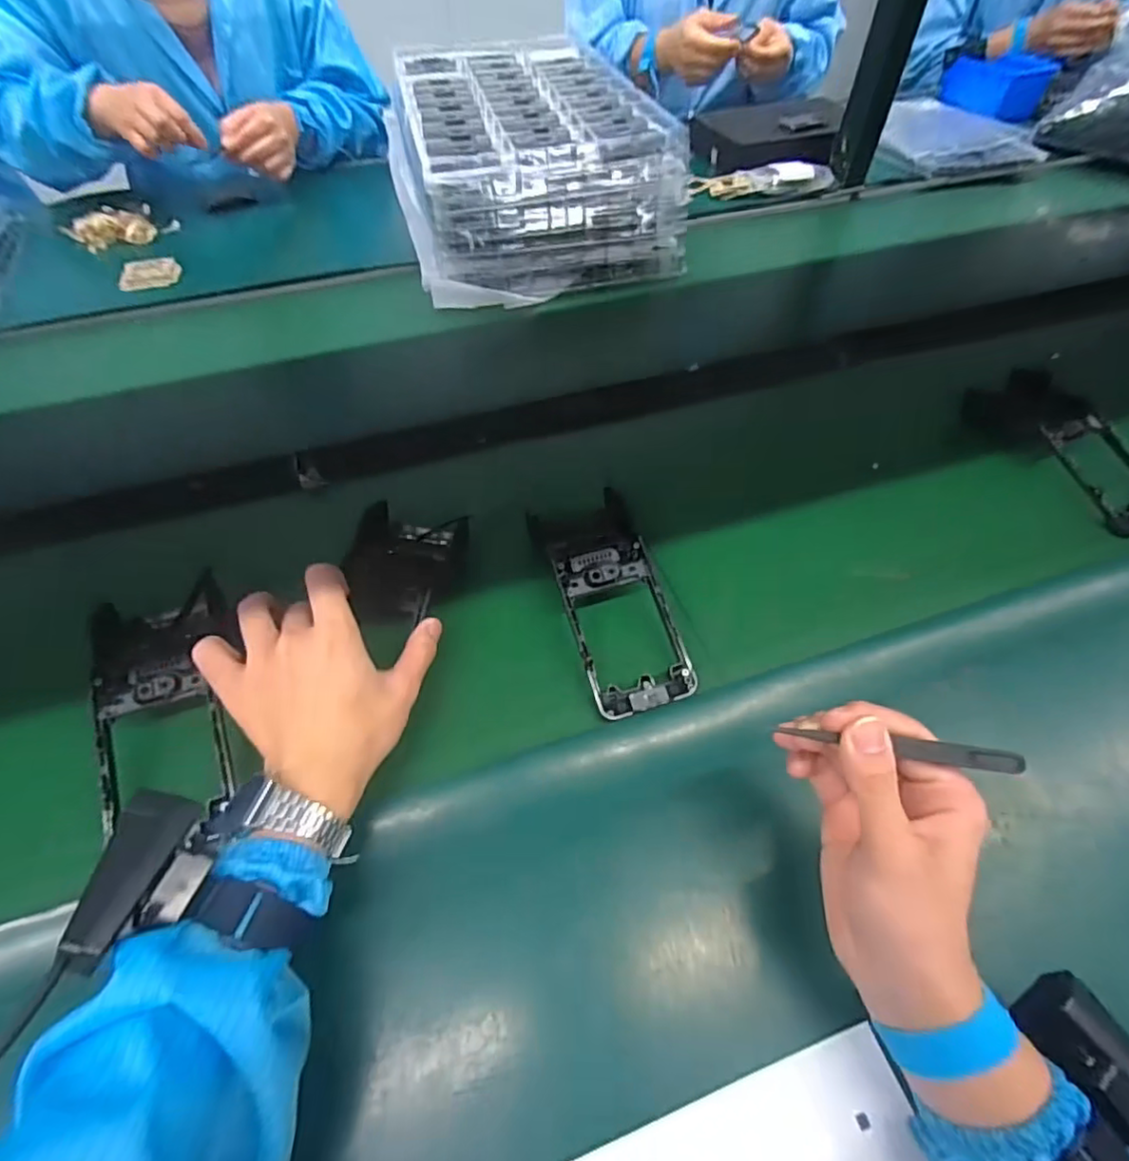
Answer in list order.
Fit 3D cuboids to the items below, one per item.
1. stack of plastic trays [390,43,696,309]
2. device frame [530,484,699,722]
[{"bbox_3d":[-0.054,-0.548,0.813,0.307,0.129,0.474,-13,55,-8],"label":"stack of plastic trays"},{"bbox_3d":[0.035,0.007,0.457,0.076,0.030,0.173,-16,55,-10],"label":"device frame"}]

